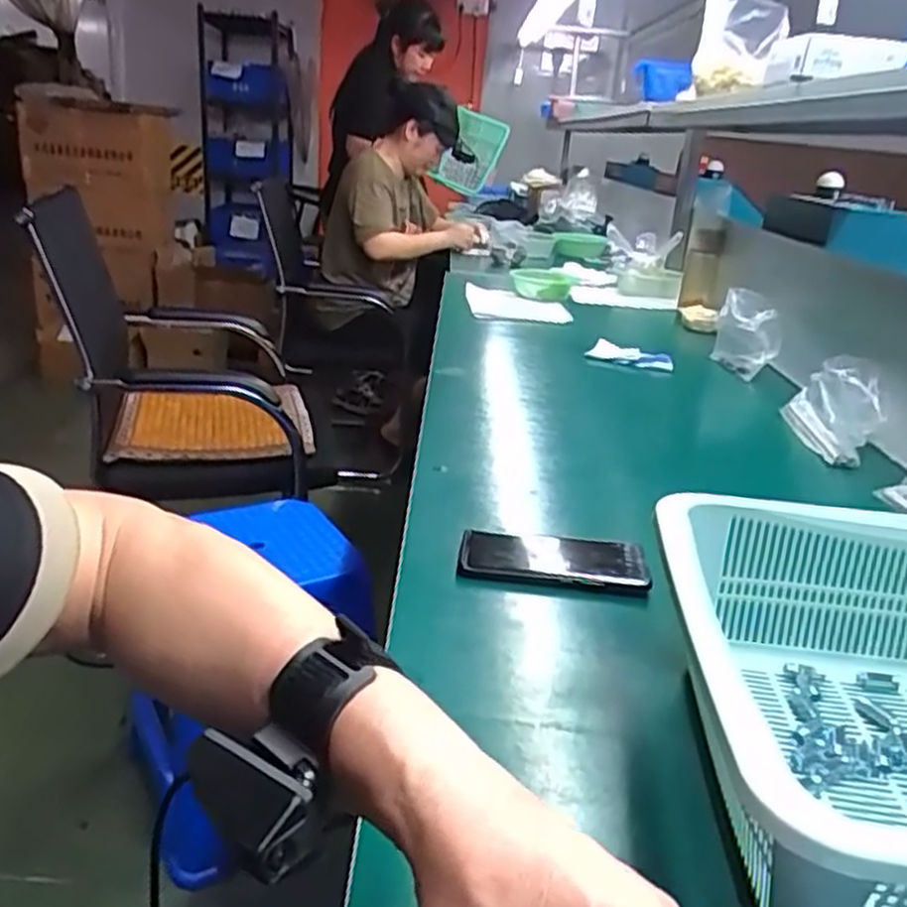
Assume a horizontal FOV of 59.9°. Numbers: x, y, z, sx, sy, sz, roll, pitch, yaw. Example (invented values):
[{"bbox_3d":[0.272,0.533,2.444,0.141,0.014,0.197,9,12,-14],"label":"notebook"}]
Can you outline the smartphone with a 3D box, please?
[{"bbox_3d":[0.089,0.092,0.704,0.163,0.012,0.070,3,26,2],"label":"smartphone"}]

